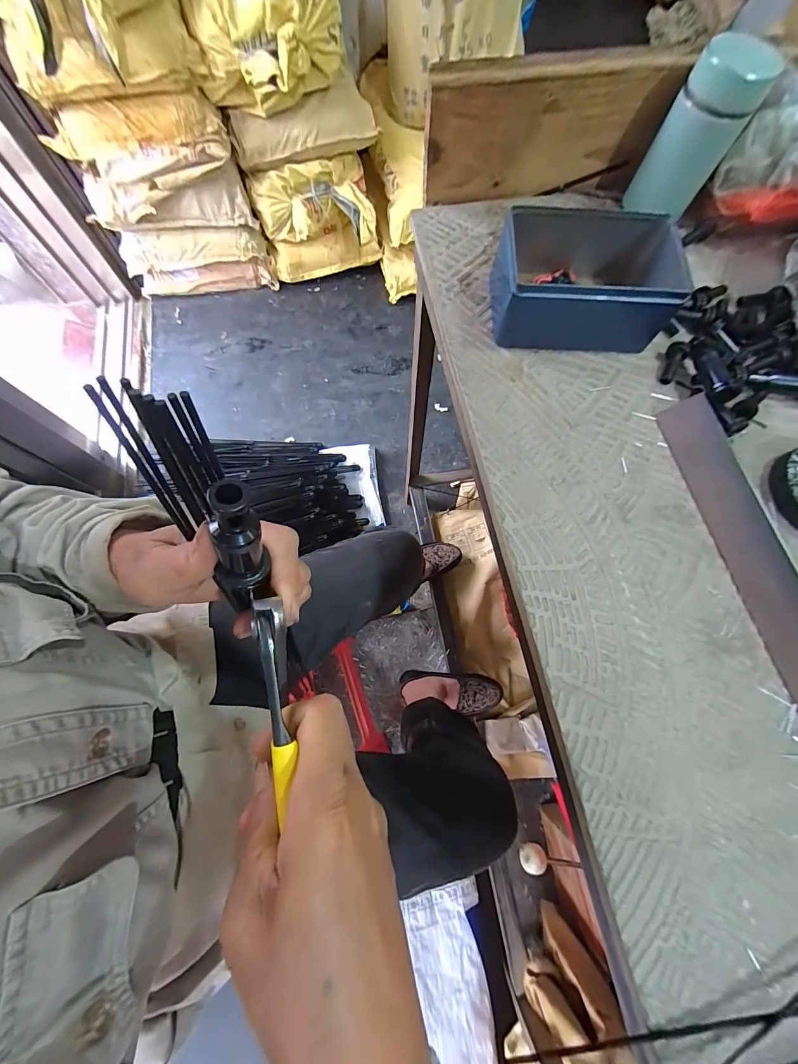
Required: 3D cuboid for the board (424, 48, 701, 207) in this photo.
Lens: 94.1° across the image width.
[{"bbox_3d":[0.141,-0.385,0.362,0.227,0.102,0.017,-6,73,-4],"label":"board"}]

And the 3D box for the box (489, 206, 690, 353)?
[{"bbox_3d":[0.162,-0.222,0.332,0.146,0.060,0.103,3,73,-1],"label":"box"}]

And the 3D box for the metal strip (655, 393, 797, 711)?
[{"bbox_3d":[0.269,0.025,0.278,0.005,0.036,0.280,4,66,-47],"label":"metal strip"}]

